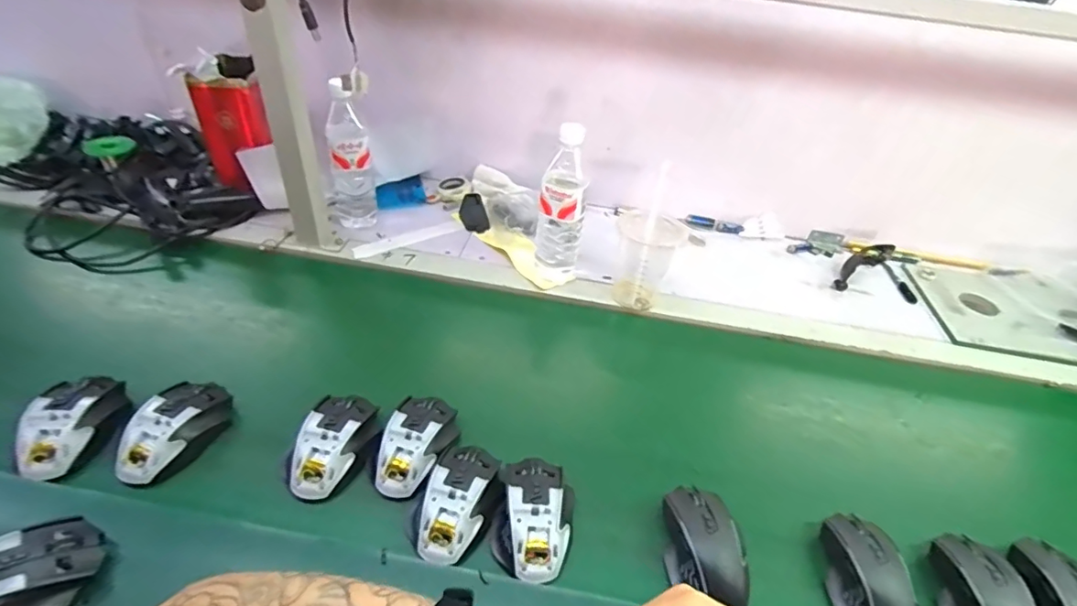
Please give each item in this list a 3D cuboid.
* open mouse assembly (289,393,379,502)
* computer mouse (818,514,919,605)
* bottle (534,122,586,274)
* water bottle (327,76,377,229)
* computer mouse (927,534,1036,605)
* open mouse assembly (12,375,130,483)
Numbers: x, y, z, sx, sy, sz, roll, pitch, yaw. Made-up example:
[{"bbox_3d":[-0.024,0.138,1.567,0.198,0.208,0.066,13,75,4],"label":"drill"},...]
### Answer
[{"bbox_3d":[-0.212,0.145,0.551,0.075,0.041,0.116,7,41,1],"label":"open mouse assembly"},{"bbox_3d":[0.306,0.254,0.490,0.067,0.035,0.117,4,41,-2],"label":"computer mouse"},{"bbox_3d":[0.032,-0.131,0.760,0.064,0.224,0.057,8,41,2],"label":"bottle"},{"bbox_3d":[-0.305,-0.231,0.840,0.072,0.230,0.077,-9,43,-17],"label":"water bottle"},{"bbox_3d":[0.412,0.269,0.485,0.065,0.043,0.121,11,41,6],"label":"computer mouse"},{"bbox_3d":[-0.475,0.120,0.541,0.077,0.035,0.115,-5,42,-12],"label":"open mouse assembly"}]

